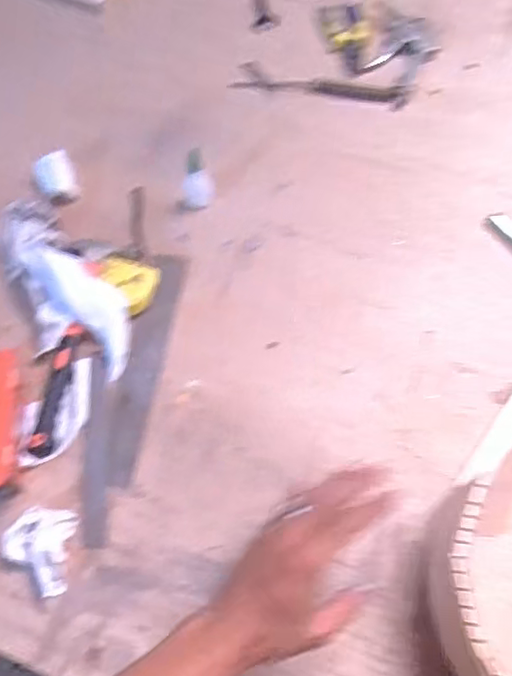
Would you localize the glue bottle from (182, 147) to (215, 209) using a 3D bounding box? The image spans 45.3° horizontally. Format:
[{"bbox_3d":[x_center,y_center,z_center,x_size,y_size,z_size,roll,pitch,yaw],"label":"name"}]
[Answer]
[{"bbox_3d":[-0.075,-0.200,0.767,0.041,0.076,0.035,-10,64,-2],"label":"glue bottle"}]

